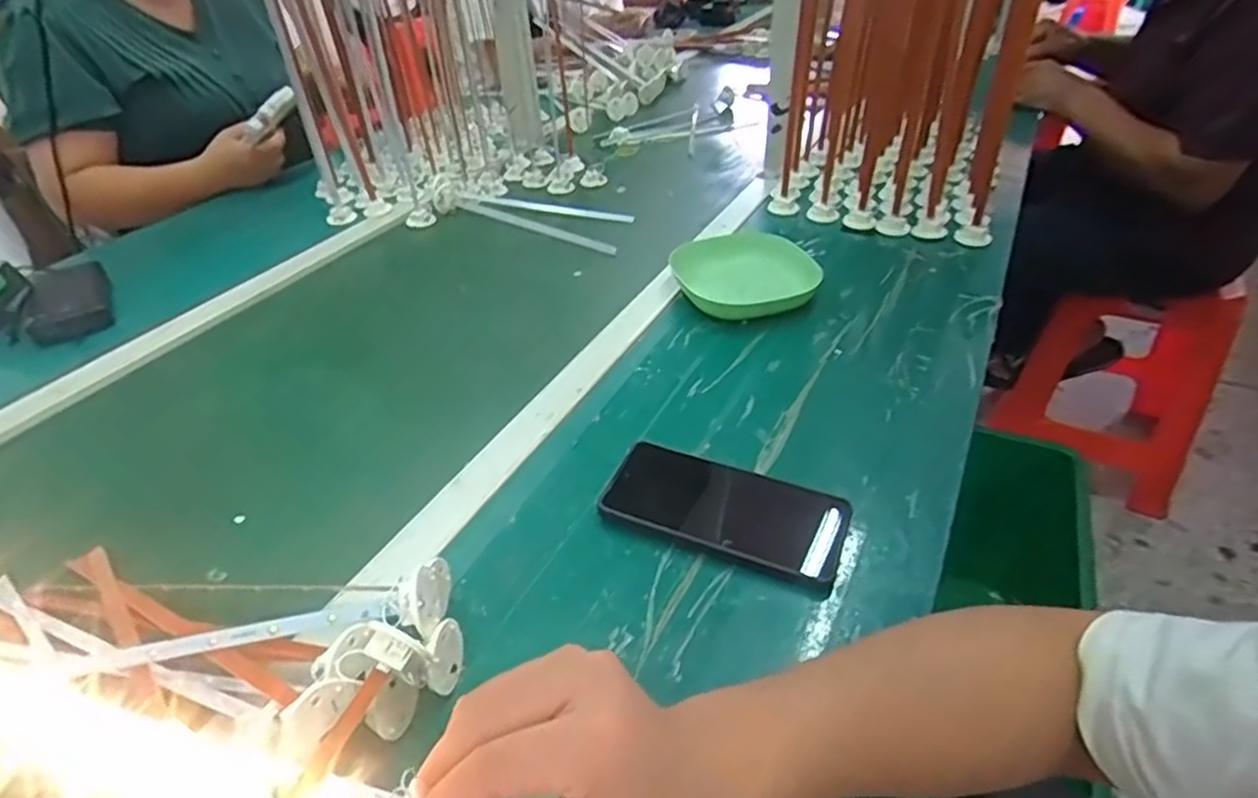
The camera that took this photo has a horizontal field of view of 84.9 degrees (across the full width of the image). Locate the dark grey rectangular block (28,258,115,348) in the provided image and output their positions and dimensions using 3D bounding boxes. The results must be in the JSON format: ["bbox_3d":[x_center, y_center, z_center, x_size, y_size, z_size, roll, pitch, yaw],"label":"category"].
[{"bbox_3d":[-0.623,-0.111,0.765,0.074,0.027,0.155,-25,43,-25],"label":"dark grey rectangular block"}]

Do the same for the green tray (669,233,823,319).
[{"bbox_3d":[0.120,-0.126,0.717,0.137,0.033,0.145,-13,39,-13],"label":"green tray"}]

